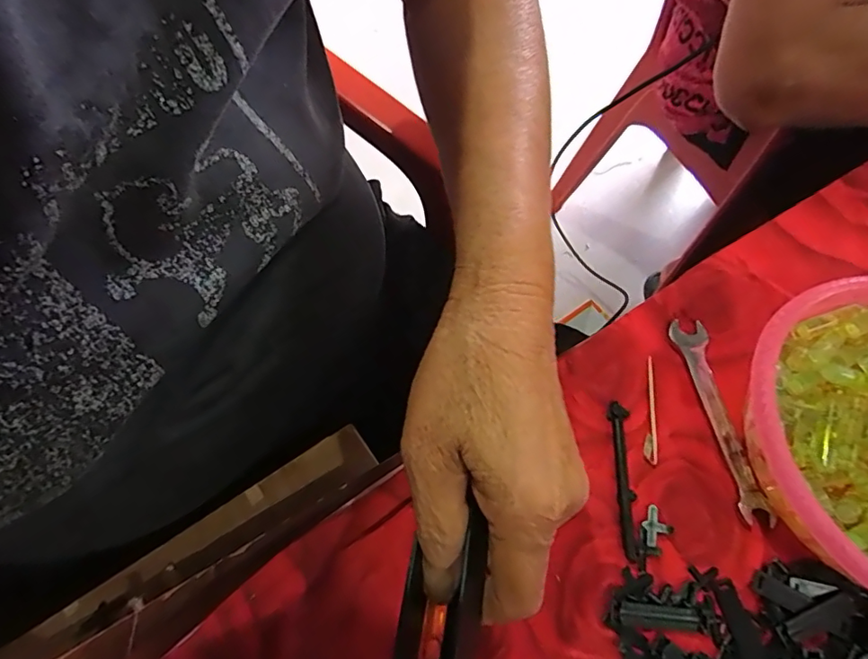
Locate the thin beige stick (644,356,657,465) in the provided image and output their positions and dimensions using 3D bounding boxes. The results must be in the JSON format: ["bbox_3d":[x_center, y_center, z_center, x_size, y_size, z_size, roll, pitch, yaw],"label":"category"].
[{"bbox_3d":[0.122,0.044,0.290,0.006,0.004,0.062,9,64,2],"label":"thin beige stick"}]

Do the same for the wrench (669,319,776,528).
[{"bbox_3d":[0.162,0.047,0.291,0.019,0.005,0.113,-9,65,-7],"label":"wrench"}]

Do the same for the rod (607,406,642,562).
[{"bbox_3d":[0.101,0.078,0.273,0.009,0.004,0.081,4,64,0],"label":"rod"}]

